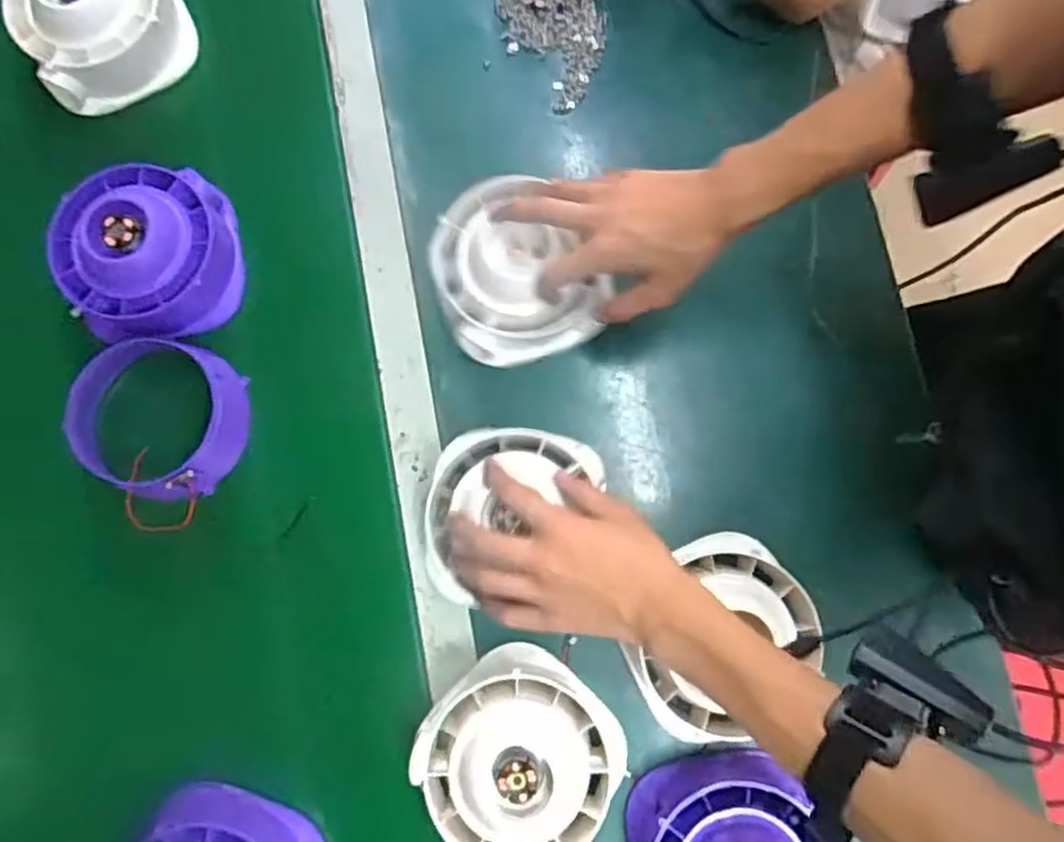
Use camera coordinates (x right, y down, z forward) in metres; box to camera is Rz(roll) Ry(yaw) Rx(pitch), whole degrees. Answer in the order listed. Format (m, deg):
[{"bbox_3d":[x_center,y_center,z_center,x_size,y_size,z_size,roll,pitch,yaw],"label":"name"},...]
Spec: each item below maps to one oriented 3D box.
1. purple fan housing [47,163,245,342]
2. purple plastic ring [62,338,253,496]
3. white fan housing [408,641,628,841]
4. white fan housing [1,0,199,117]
[{"bbox_3d":[-0.314,-0.138,0.580,0.136,0.066,0.129,0,80,1],"label":"purple fan housing"},{"bbox_3d":[-0.288,-0.004,0.557,0.113,0.053,0.118,0,80,1],"label":"purple plastic ring"},{"bbox_3d":[-0.008,0.239,0.507,0.133,0.056,0.128,0,80,1],"label":"white fan housing"},{"bbox_3d":[-0.374,-0.350,0.615,0.132,0.066,0.129,0,80,1],"label":"white fan housing"}]

